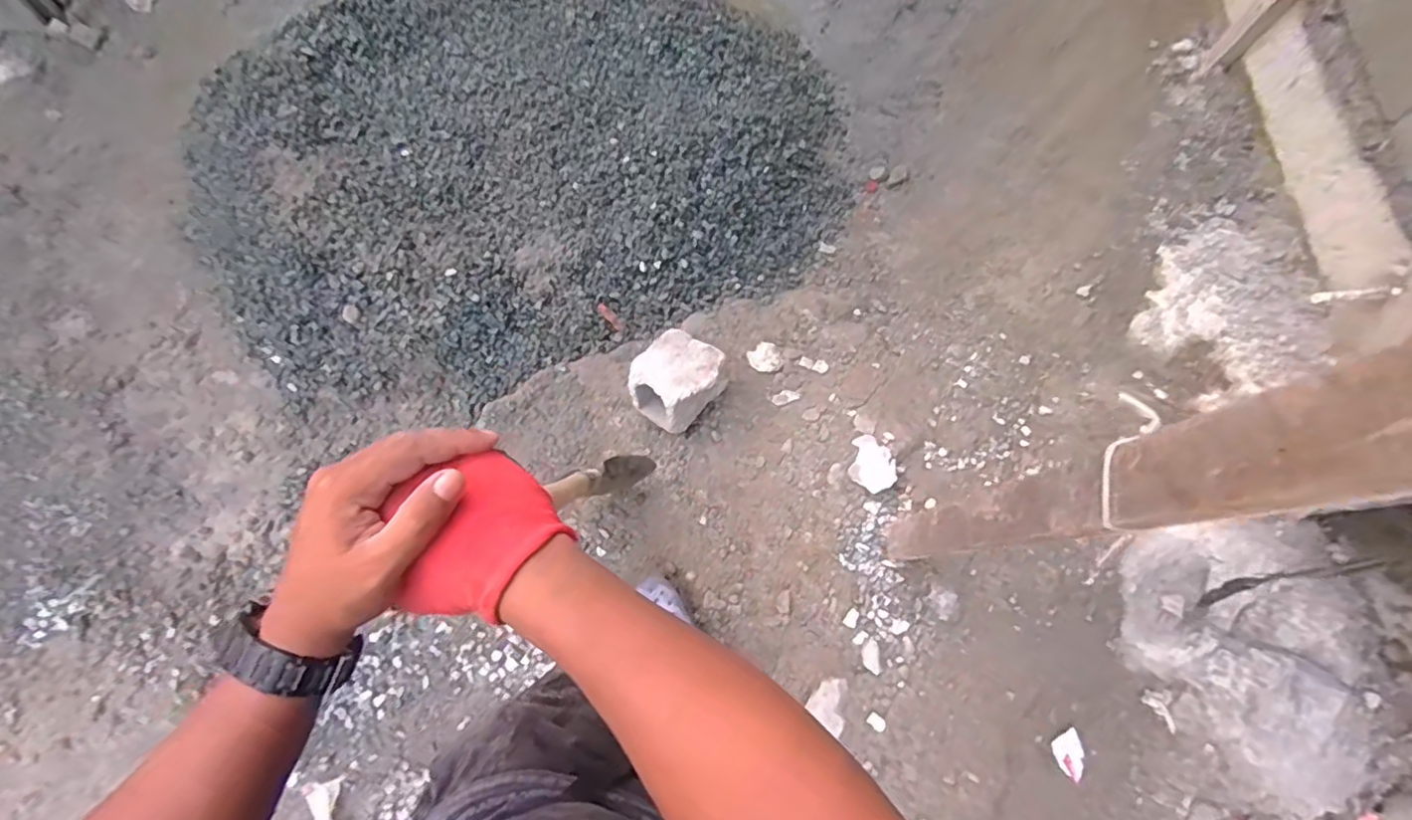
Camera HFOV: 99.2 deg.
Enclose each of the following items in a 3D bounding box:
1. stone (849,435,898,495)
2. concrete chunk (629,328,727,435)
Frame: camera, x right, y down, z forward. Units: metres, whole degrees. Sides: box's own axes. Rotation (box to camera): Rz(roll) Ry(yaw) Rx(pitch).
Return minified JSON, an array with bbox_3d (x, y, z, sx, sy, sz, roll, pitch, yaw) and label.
[{"bbox_3d":[0.382,0.124,1.368,0.107,0.031,0.135,17,74,3],"label":"stone"},{"bbox_3d":[-0.071,-0.082,1.411,0.194,0.129,0.221,39,76,9],"label":"concrete chunk"}]

